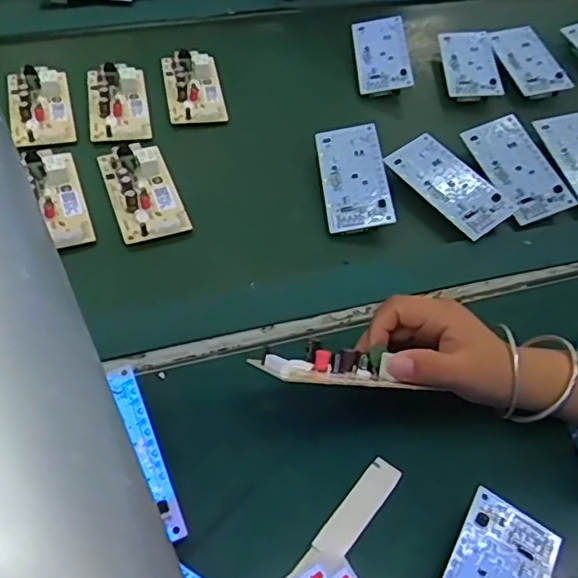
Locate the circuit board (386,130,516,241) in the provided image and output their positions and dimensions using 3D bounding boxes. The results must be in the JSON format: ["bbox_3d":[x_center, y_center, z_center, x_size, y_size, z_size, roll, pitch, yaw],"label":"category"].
[{"bbox_3d":[0.148,-0.097,0.557,0.060,0.008,0.116,-34,65,-16],"label":"circuit board"}]

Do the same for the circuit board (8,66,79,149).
[{"bbox_3d":[-0.240,-0.178,0.585,0.056,0.013,0.109,-12,55,-15],"label":"circuit board"}]

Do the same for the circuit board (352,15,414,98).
[{"bbox_3d":[0.105,-0.266,0.687,0.057,0.015,0.117,-5,65,5],"label":"circuit board"}]

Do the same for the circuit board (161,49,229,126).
[{"bbox_3d":[-0.098,-0.210,0.628,0.057,0.017,0.113,-8,53,-12],"label":"circuit board"}]

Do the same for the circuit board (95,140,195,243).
[{"bbox_3d":[-0.126,-0.088,0.526,0.057,0.017,0.113,-16,56,-17],"label":"circuit board"}]

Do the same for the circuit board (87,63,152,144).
[{"bbox_3d":[-0.168,-0.184,0.597,0.056,0.017,0.113,-7,53,-12],"label":"circuit board"}]

